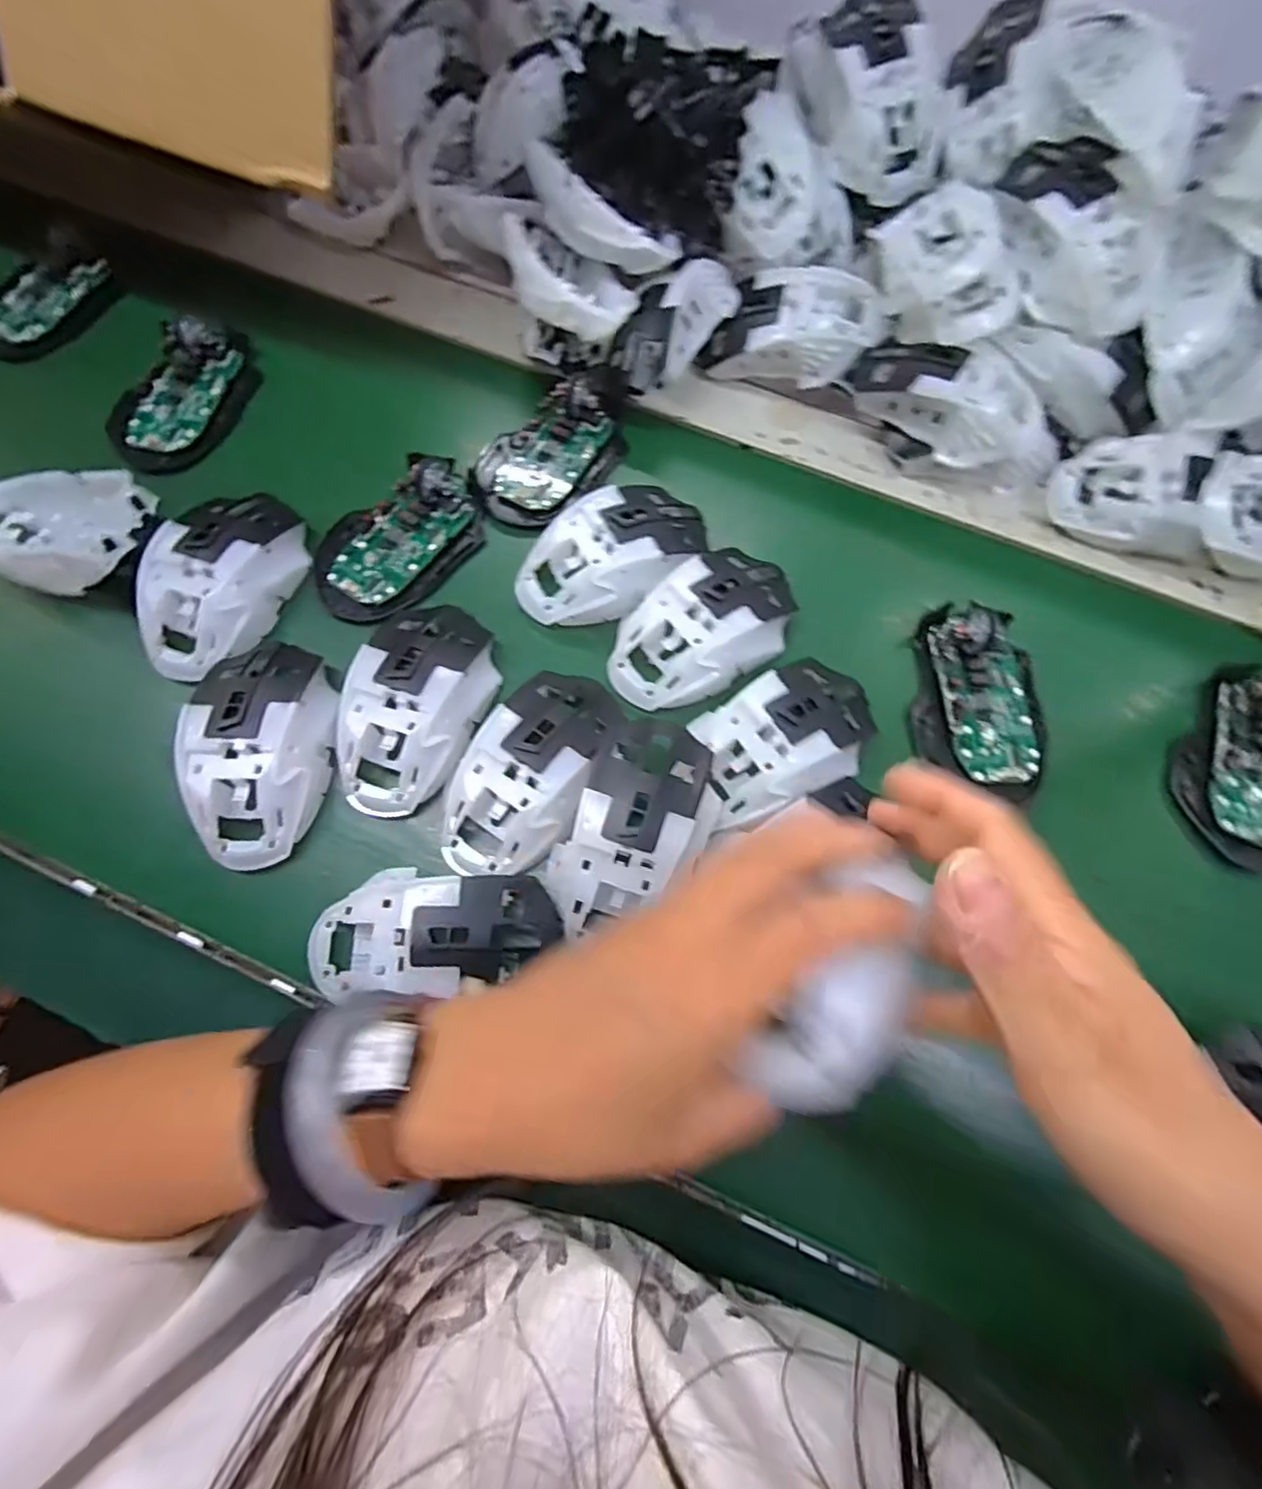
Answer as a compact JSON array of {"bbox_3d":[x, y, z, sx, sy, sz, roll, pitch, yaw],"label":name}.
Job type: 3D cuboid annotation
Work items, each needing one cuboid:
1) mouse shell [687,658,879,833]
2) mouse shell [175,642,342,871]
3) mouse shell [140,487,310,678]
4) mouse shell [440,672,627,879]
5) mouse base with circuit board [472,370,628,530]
[{"bbox_3d":[0.079,-0.003,0.325,0.101,0.025,0.061,-29,75,-11],"label":"mouse shell"},{"bbox_3d":[-0.182,0.002,0.319,0.061,0.034,0.111,-2,72,-3],"label":"mouse shell"},{"bbox_3d":[-0.223,-0.092,0.347,0.060,0.033,0.110,12,71,1],"label":"mouse shell"},{"bbox_3d":[-0.048,0.013,0.316,0.059,0.026,0.110,25,72,6],"label":"mouse shell"},{"bbox_3d":[-0.050,-0.184,0.396,0.065,0.030,0.108,32,73,8],"label":"mouse base with circuit board"}]

